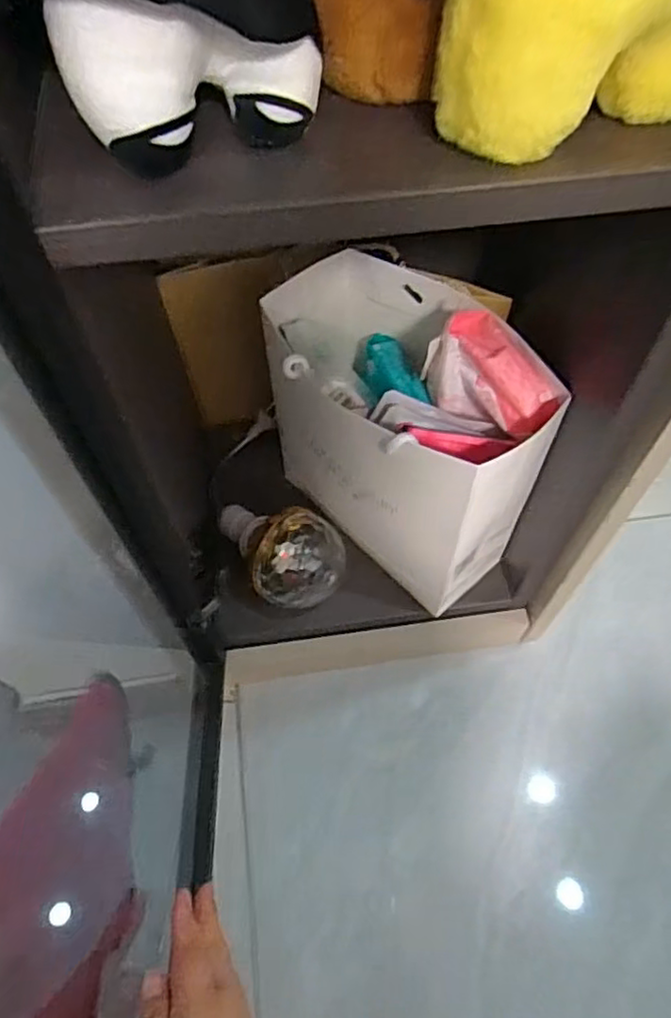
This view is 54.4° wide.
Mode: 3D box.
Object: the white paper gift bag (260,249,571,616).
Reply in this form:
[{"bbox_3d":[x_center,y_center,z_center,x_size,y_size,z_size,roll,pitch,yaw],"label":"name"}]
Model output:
[{"bbox_3d":[0.052,-0.066,0.567,0.137,0.219,0.235,-41,67,-20],"label":"white paper gift bag"}]

